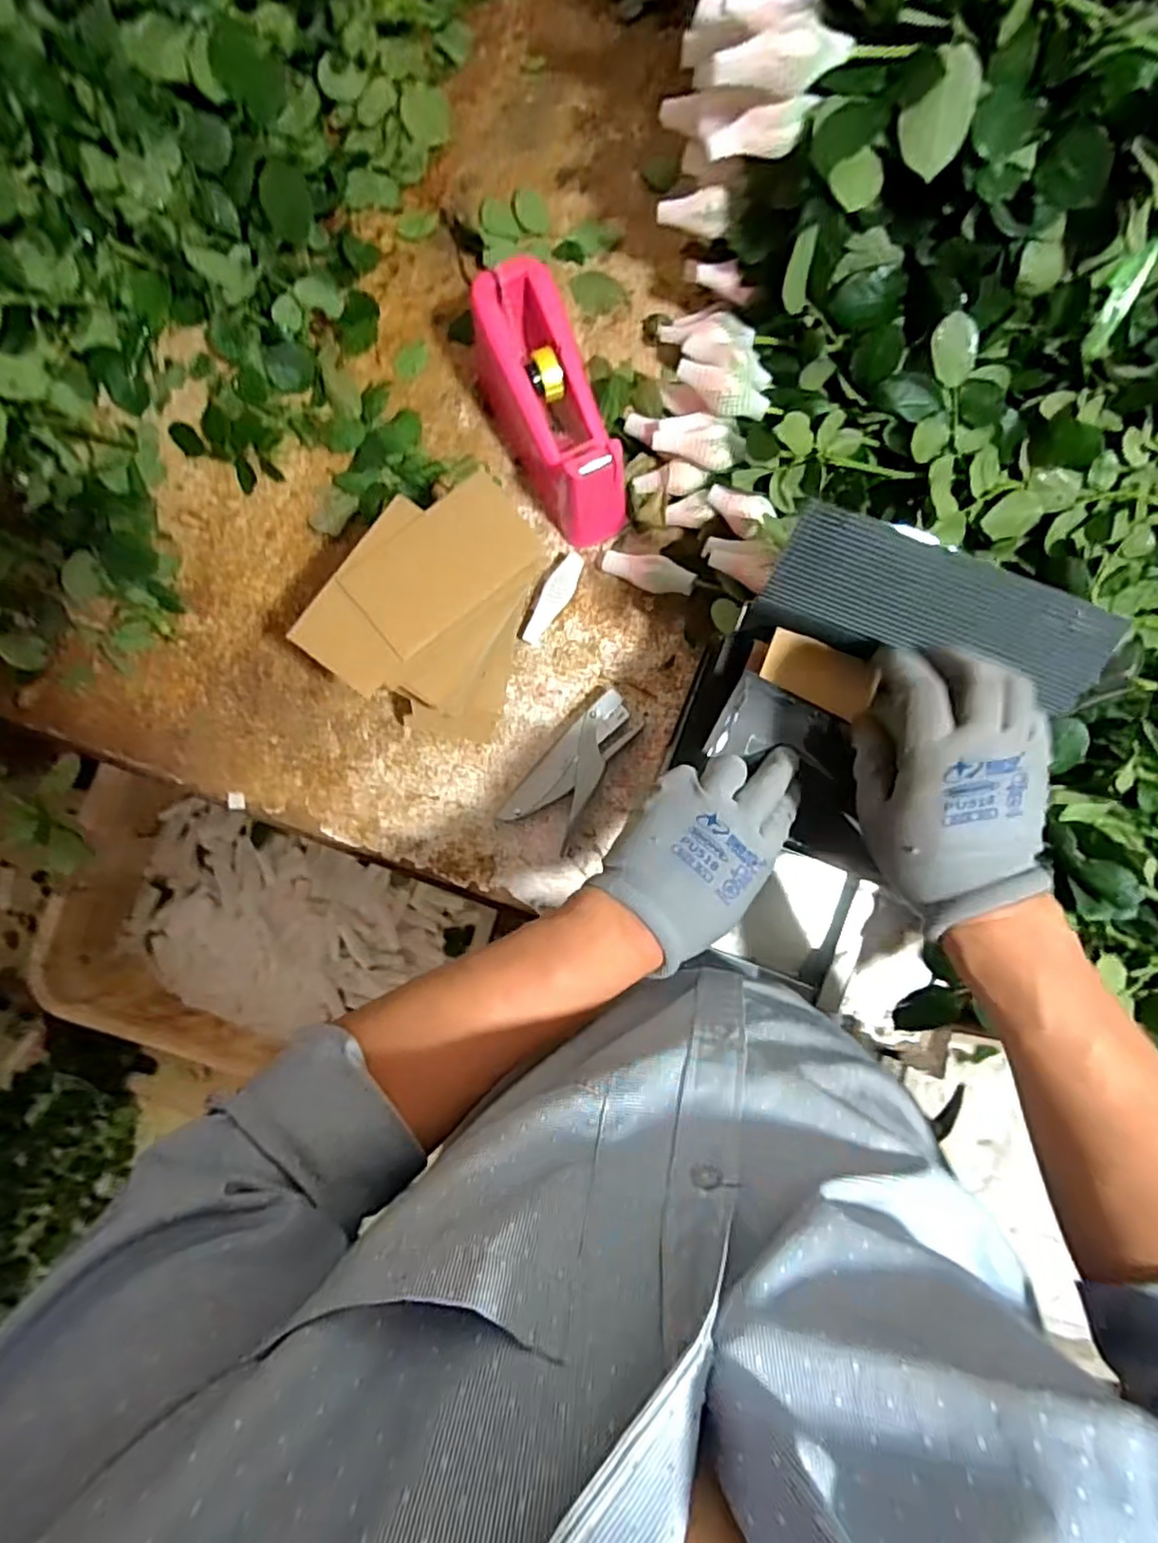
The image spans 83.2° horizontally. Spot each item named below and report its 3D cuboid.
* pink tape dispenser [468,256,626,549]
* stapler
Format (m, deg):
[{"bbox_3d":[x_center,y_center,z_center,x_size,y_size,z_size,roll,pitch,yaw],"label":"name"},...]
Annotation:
[{"bbox_3d":[-0.019,-0.306,0.561,0.078,0.102,0.199,-26,89,-2],"label":"pink tape dispenser"},{"bbox_3d":[0.001,0.001,0.586,0.061,0.028,0.144,41,87,0],"label":"stapler"}]

